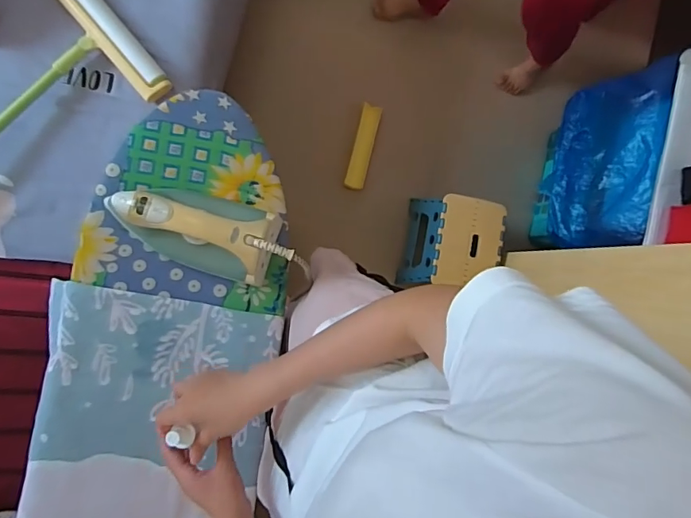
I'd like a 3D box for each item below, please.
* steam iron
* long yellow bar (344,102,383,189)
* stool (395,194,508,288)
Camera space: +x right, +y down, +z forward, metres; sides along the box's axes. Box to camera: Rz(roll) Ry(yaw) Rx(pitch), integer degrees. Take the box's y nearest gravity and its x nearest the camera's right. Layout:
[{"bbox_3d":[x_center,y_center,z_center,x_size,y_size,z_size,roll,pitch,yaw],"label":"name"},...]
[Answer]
[{"bbox_3d":[-0.195,-0.035,0.615,0.204,0.117,0.105,14,85,-13],"label":"steam iron"},{"bbox_3d":[0.054,-0.337,1.365,0.061,0.020,0.256,14,87,-12],"label":"long yellow bar"},{"bbox_3d":[0.307,-0.054,1.322,0.226,0.179,0.235,4,89,-13],"label":"stool"}]

